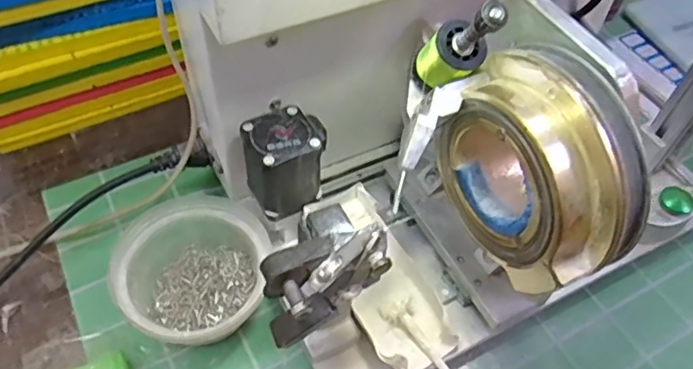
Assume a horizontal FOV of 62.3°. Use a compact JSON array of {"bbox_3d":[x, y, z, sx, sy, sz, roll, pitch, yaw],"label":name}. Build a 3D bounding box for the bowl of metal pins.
[{"bbox_3d":[-0.103,0.059,0.387,0.097,0.052,0.099,2,52,-2],"label":"bowl of metal pins"}]

